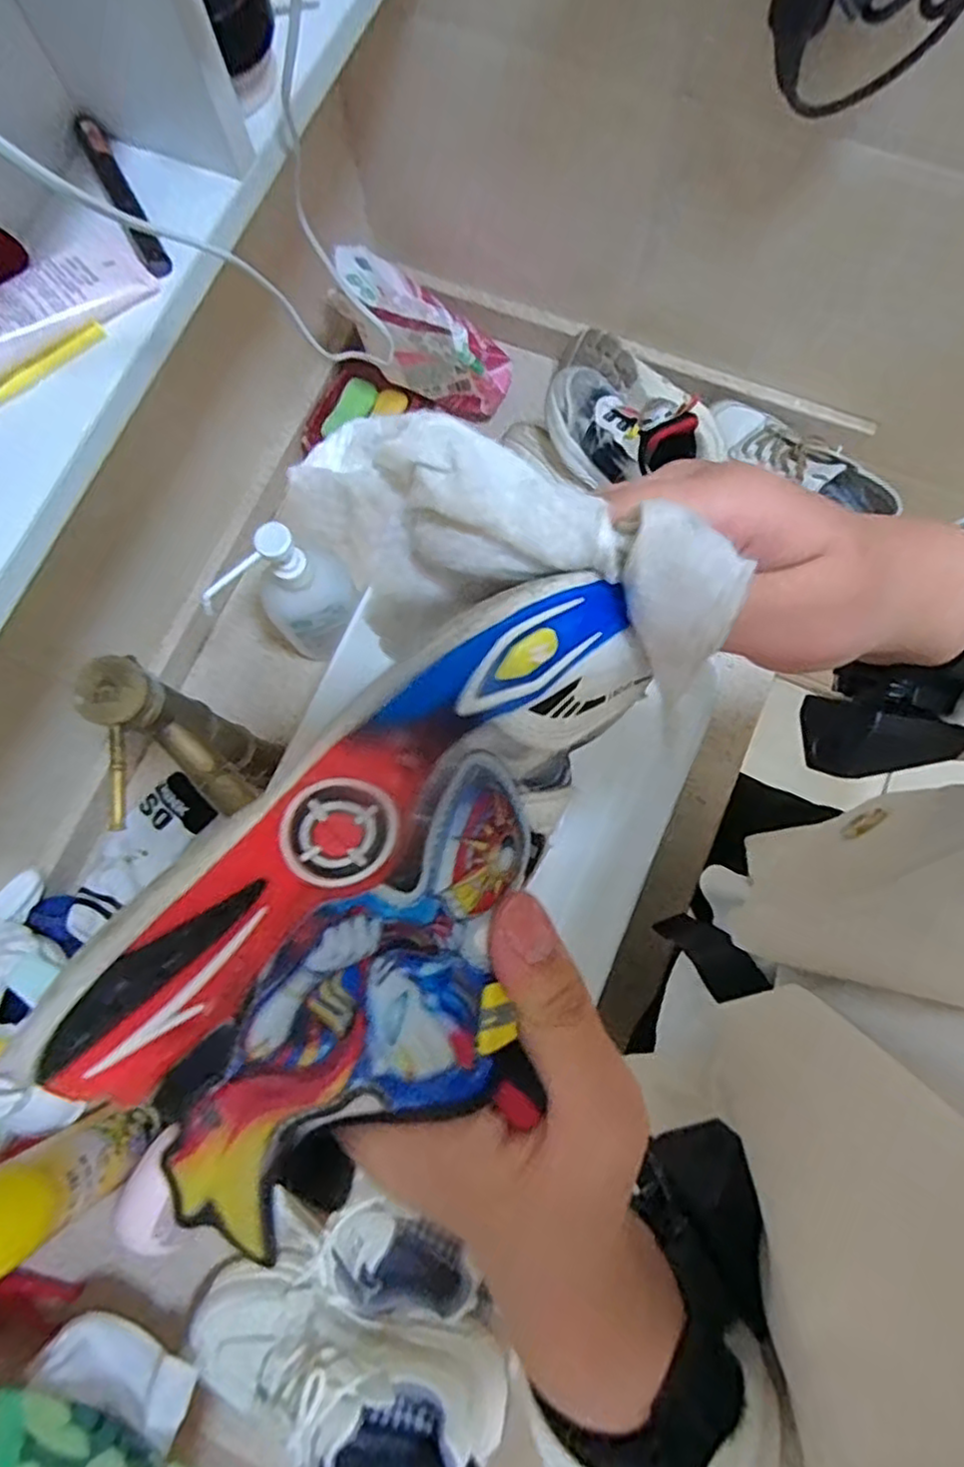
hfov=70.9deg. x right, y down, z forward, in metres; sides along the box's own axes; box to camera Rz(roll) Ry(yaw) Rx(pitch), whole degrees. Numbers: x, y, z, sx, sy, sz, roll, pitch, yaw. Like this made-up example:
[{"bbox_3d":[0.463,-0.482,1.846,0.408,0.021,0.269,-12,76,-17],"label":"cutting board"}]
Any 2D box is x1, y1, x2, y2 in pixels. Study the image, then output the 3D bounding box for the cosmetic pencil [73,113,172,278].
[{"bbox_3d":[-0.202,-0.303,0.381,0.015,0.015,0.106,-28,79,-4],"label":"cosmetic pencil"}]

